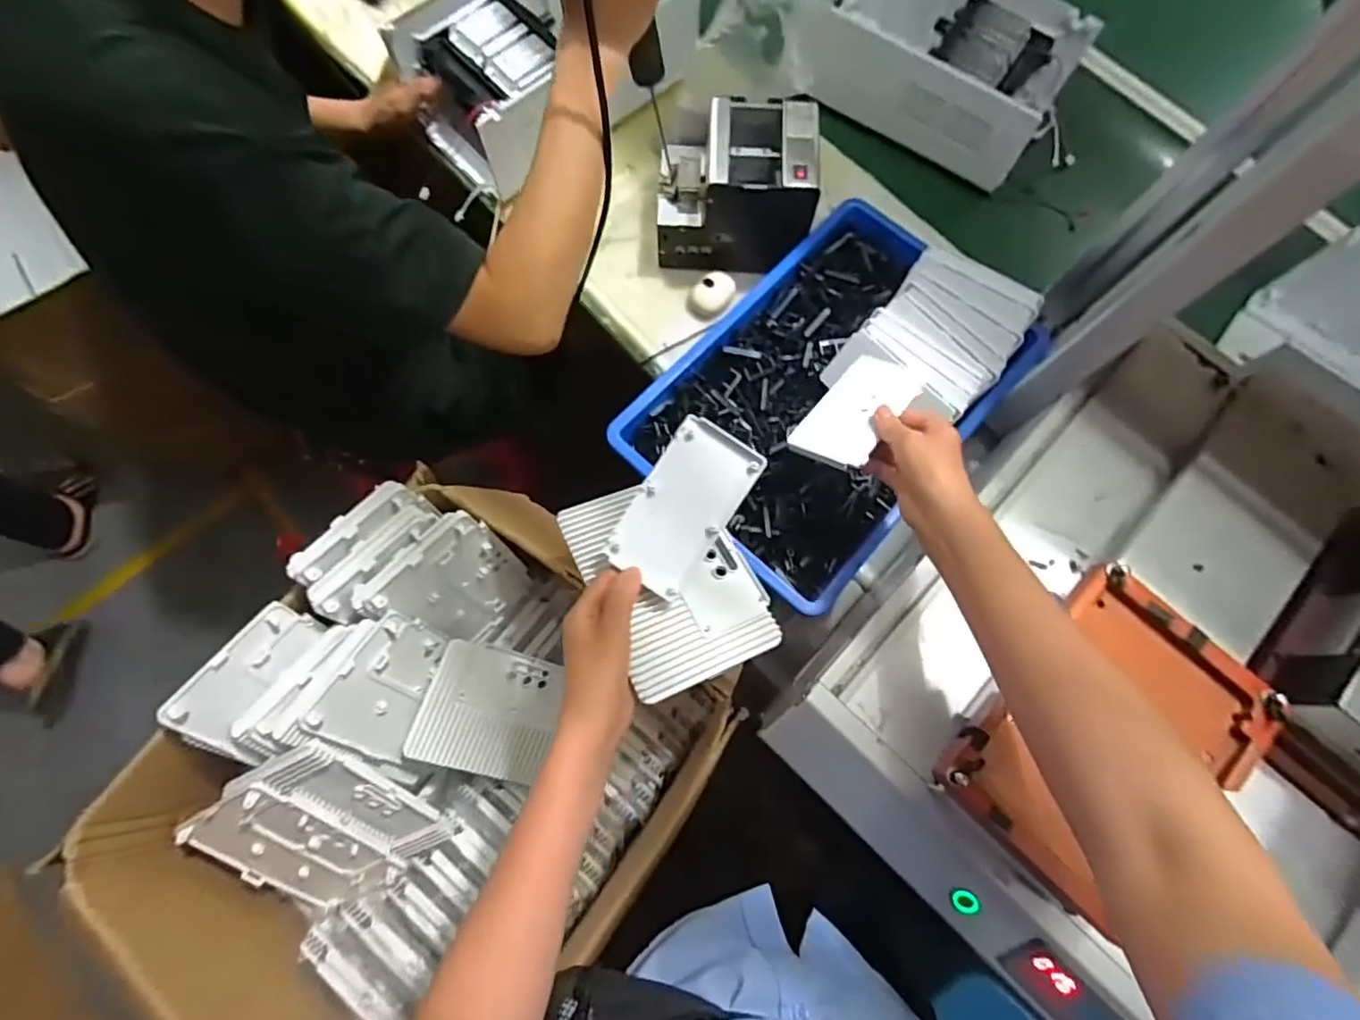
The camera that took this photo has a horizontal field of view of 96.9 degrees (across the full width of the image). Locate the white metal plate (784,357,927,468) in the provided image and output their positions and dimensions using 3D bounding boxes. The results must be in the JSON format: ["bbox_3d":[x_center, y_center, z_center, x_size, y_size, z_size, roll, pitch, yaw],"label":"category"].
[{"bbox_3d":[0.172,-0.099,0.573,0.072,0.012,0.148,31,65,26],"label":"white metal plate"}]

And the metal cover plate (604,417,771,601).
[{"bbox_3d":[0.002,-0.003,0.482,0.072,0.005,0.135,34,93,0],"label":"metal cover plate"}]

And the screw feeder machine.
[{"bbox_3d":[0.065,-0.391,0.730,0.180,0.131,0.164,2,74,-2],"label":"screw feeder machine"}]

